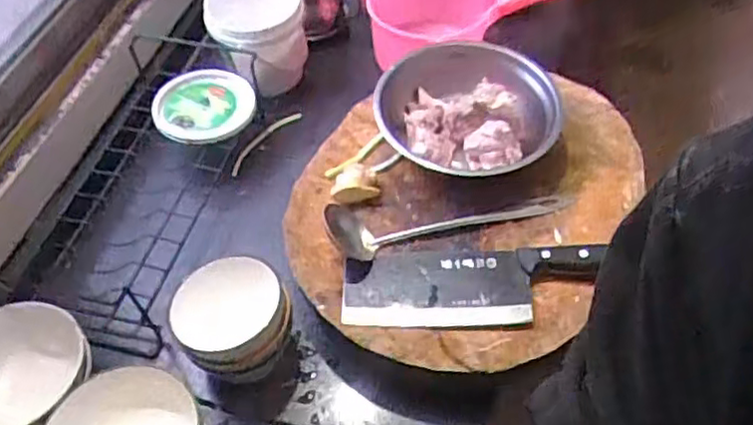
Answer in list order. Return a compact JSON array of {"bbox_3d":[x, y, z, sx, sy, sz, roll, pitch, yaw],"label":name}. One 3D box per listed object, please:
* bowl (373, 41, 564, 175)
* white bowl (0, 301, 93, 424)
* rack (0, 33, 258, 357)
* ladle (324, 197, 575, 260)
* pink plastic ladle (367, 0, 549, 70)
[{"bbox_3d":[0.107,-0.113,0.762,0.184,0.080,0.185,-1,53,2],"label":"bowl"},{"bbox_3d":[-0.345,0.153,0.642,0.113,0.067,0.143,6,53,7],"label":"white bowl"},{"bbox_3d":[-0.275,-0.035,0.793,0.164,0.121,0.371,12,54,12],"label":"rack"},{"bbox_3d":[0.077,0.006,0.702,0.258,0.034,0.055,-4,53,0],"label":"ladle"},{"bbox_3d":[0.129,-0.271,0.924,0.281,0.124,0.137,-21,55,-13],"label":"pink plastic ladle"}]

